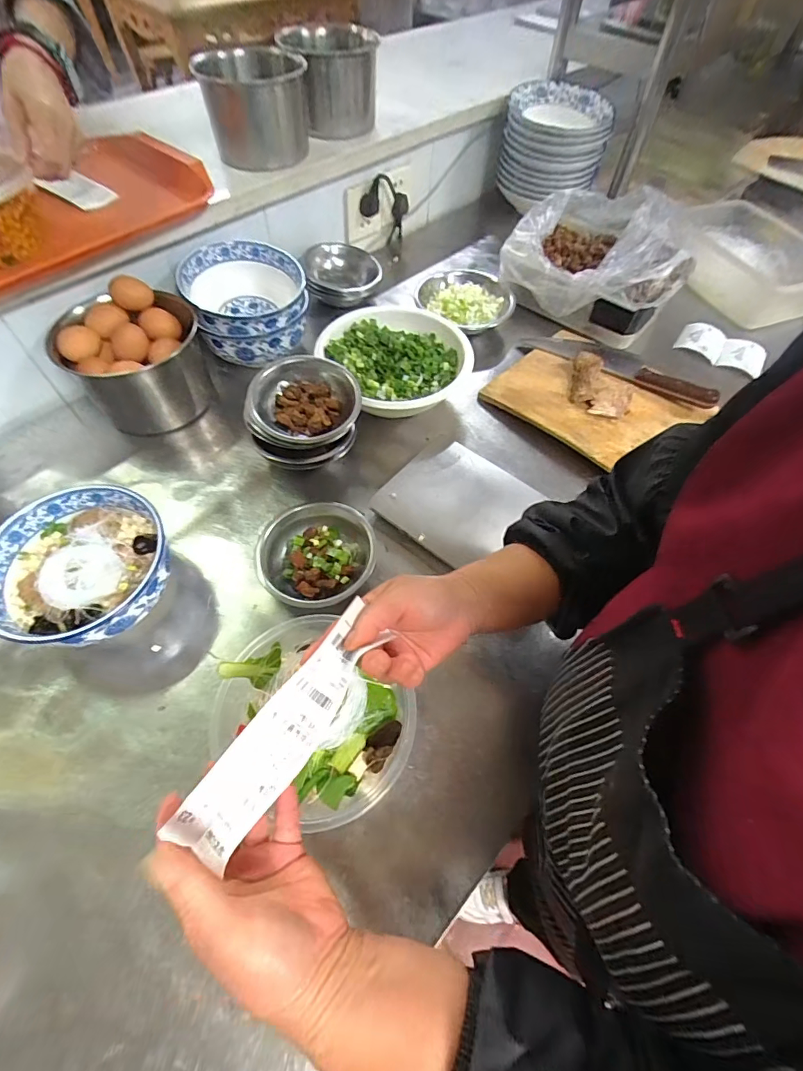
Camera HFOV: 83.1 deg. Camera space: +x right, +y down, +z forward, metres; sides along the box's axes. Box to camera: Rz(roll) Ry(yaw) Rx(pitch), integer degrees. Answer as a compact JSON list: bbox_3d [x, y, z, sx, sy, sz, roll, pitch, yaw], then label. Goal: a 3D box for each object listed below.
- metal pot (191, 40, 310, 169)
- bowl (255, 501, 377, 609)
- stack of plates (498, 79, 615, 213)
[{"bbox_3d":[-0.220,-0.658,0.697,0.152,0.119,0.133,-7,59,-6],"label":"metal pot"},{"bbox_3d":[-0.095,0.023,0.519,0.122,0.041,0.132,1,58,-1],"label":"bowl"},{"bbox_3d":[0.318,-0.826,0.965,0.208,0.154,0.193,10,59,4],"label":"stack of plates"}]

